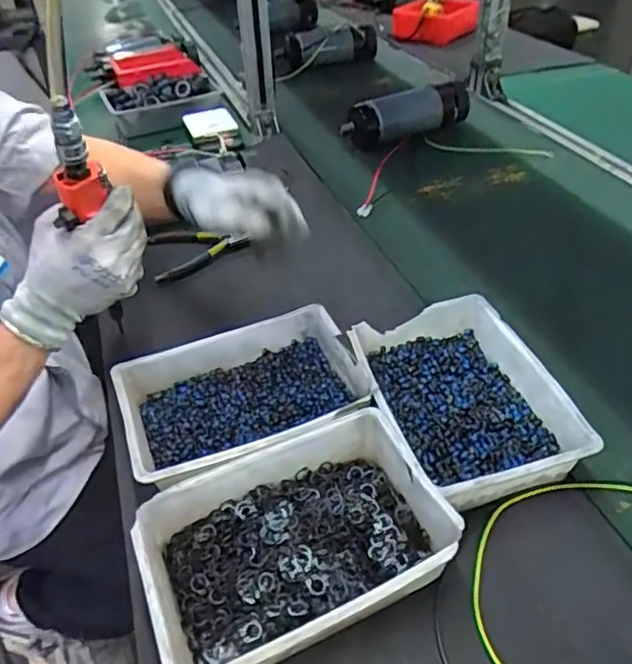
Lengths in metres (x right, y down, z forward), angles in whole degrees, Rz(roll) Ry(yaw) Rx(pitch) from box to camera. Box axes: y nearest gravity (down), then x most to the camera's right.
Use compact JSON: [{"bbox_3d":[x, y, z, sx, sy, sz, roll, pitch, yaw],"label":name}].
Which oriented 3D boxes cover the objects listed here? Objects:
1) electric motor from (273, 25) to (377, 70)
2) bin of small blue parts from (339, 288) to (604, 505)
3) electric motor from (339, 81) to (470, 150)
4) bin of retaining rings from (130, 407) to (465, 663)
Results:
[{"bbox_3d":[0.028,-0.636,1.352,0.249,0.078,0.058,-22,43,-22],"label":"electric motor"},{"bbox_3d":[0.123,0.054,0.527,0.144,0.042,0.201,-12,40,-9],"label":"bin of small blue parts"},{"bbox_3d":[0.158,-0.373,1.048,0.240,0.070,0.069,-20,42,-19],"label":"electric motor"},{"bbox_3d":[-0.016,0.143,0.427,0.203,0.044,0.141,-19,42,-18],"label":"bin of retaining rings"}]

